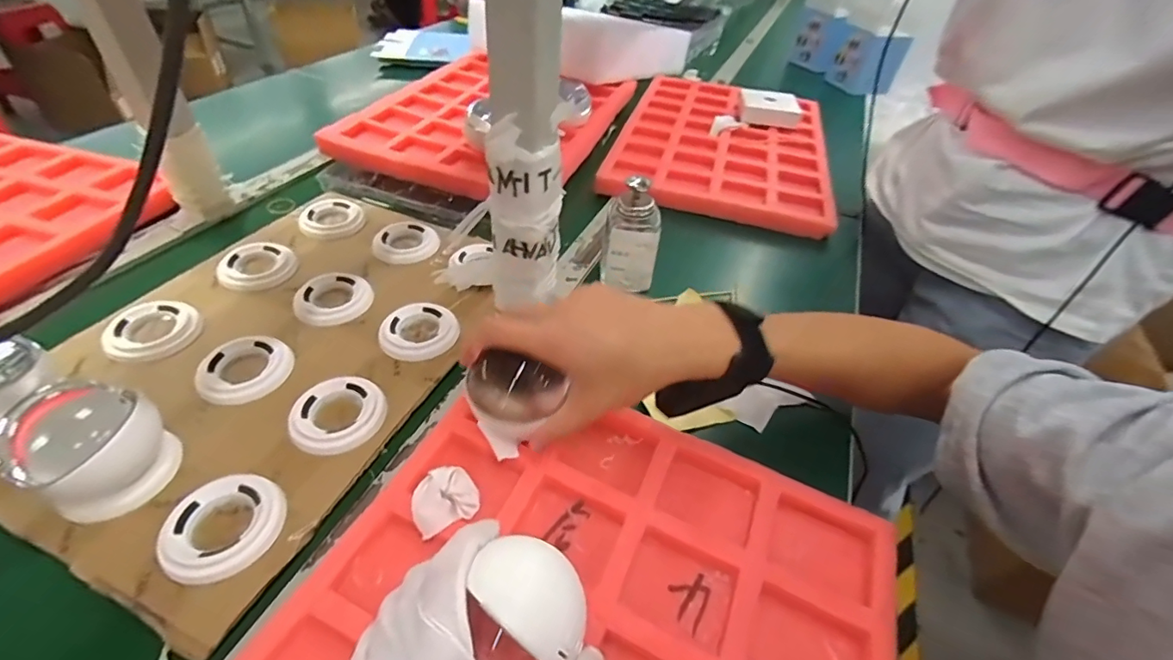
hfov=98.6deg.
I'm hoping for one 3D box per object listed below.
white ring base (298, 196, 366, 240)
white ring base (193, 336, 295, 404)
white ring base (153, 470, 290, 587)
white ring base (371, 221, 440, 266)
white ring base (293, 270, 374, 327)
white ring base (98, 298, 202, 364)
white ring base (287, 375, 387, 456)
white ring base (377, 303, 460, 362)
[{"bbox_3d":[-0.304,-0.136,0.604,0.068,0.010,0.075,-6,45,-13],"label":"white ring base"},{"bbox_3d":[-0.292,0.034,0.431,0.069,0.010,0.069,3,44,-3],"label":"white ring base"},{"bbox_3d":[-0.242,0.132,0.338,0.066,0.014,0.071,3,44,-3],"label":"white ring base"},{"bbox_3d":[-0.206,-0.102,0.580,0.072,0.013,0.068,3,44,-3],"label":"white ring base"},{"bbox_3d":[-0.251,-0.031,0.502,0.066,0.014,0.068,3,44,-3],"label":"white ring base"},{"bbox_3d":[-0.391,-0.002,0.455,0.070,0.013,0.071,3,44,-3],"label":"white ring base"},{"bbox_3d":[-0.200,0.067,0.407,0.070,0.012,0.069,-18,49,-23],"label":"white ring base"},{"bbox_3d":[-0.159,0.001,0.480,0.065,0.012,0.070,20,45,14],"label":"white ring base"}]

